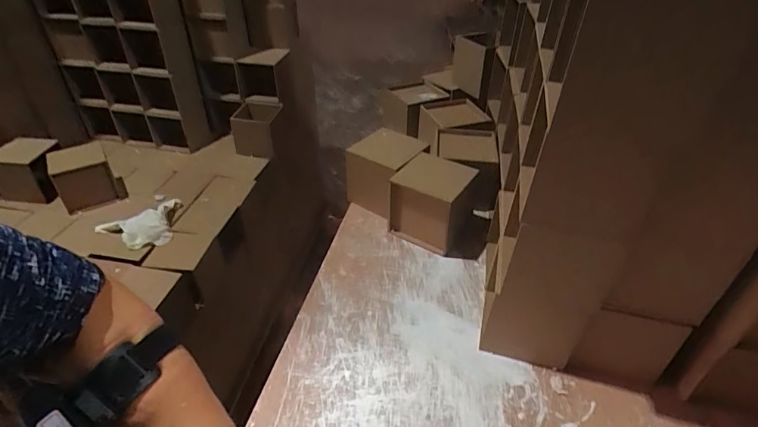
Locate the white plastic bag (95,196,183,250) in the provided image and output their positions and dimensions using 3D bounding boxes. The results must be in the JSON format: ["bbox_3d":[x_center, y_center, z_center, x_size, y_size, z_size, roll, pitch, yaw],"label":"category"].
[{"bbox_3d":[-0.509,0.013,0.987,0.154,0.031,0.161,22,42,24],"label":"white plastic bag"}]

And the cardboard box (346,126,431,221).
[{"bbox_3d":[0.012,-0.072,0.828,0.116,0.120,0.121,25,43,27],"label":"cardboard box"}]

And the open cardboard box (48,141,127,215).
[{"bbox_3d":[-0.703,-0.090,1.065,0.132,0.117,0.122,-24,44,-29],"label":"open cardboard box"}]

